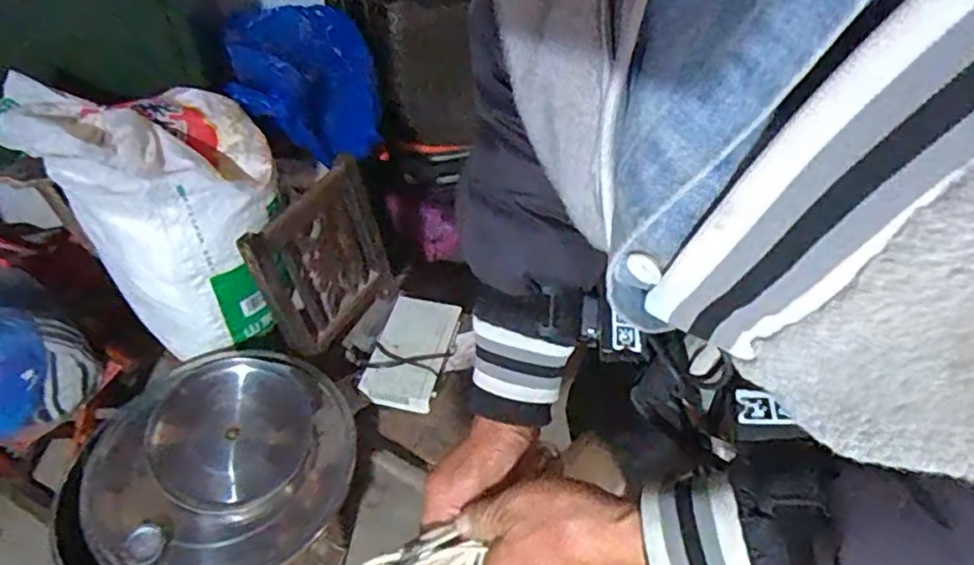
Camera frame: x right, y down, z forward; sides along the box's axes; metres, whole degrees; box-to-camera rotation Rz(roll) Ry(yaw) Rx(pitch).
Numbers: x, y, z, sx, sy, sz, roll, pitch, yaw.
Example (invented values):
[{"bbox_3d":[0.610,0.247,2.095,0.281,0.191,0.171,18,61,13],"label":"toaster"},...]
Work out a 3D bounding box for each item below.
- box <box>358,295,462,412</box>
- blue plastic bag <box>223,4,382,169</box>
[{"bbox_3d":[-0.132,0.114,1.135,0.129,0.031,0.233,10,49,8],"label":"box"},{"bbox_3d":[-0.346,-0.390,1.269,0.260,0.199,0.394,-10,49,-10],"label":"blue plastic bag"}]

